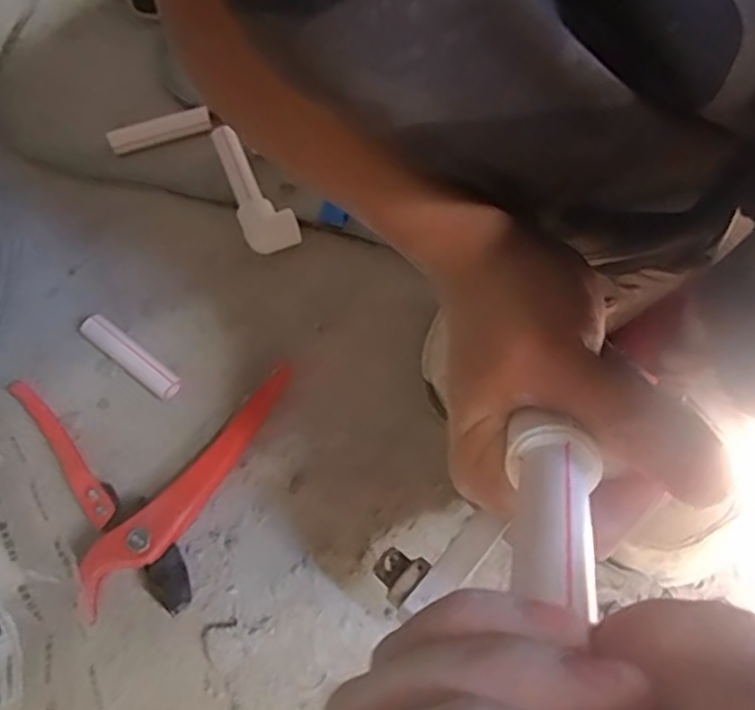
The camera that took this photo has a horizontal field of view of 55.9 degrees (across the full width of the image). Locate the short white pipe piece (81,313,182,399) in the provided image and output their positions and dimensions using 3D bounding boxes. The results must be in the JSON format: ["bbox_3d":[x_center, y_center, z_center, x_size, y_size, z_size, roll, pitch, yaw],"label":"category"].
[{"bbox_3d":[-0.185,0.002,0.534,0.086,0.023,0.020,35,69,14],"label":"short white pipe piece"}]

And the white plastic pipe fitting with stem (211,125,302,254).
[{"bbox_3d":[-0.104,-0.135,0.583,0.039,0.033,0.111,-26,68,-12],"label":"white plastic pipe fitting with stem"}]

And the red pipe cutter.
[{"bbox_3d":[-0.163,0.092,0.498,0.193,0.020,0.164,-3,65,-3],"label":"red pipe cutter"}]

